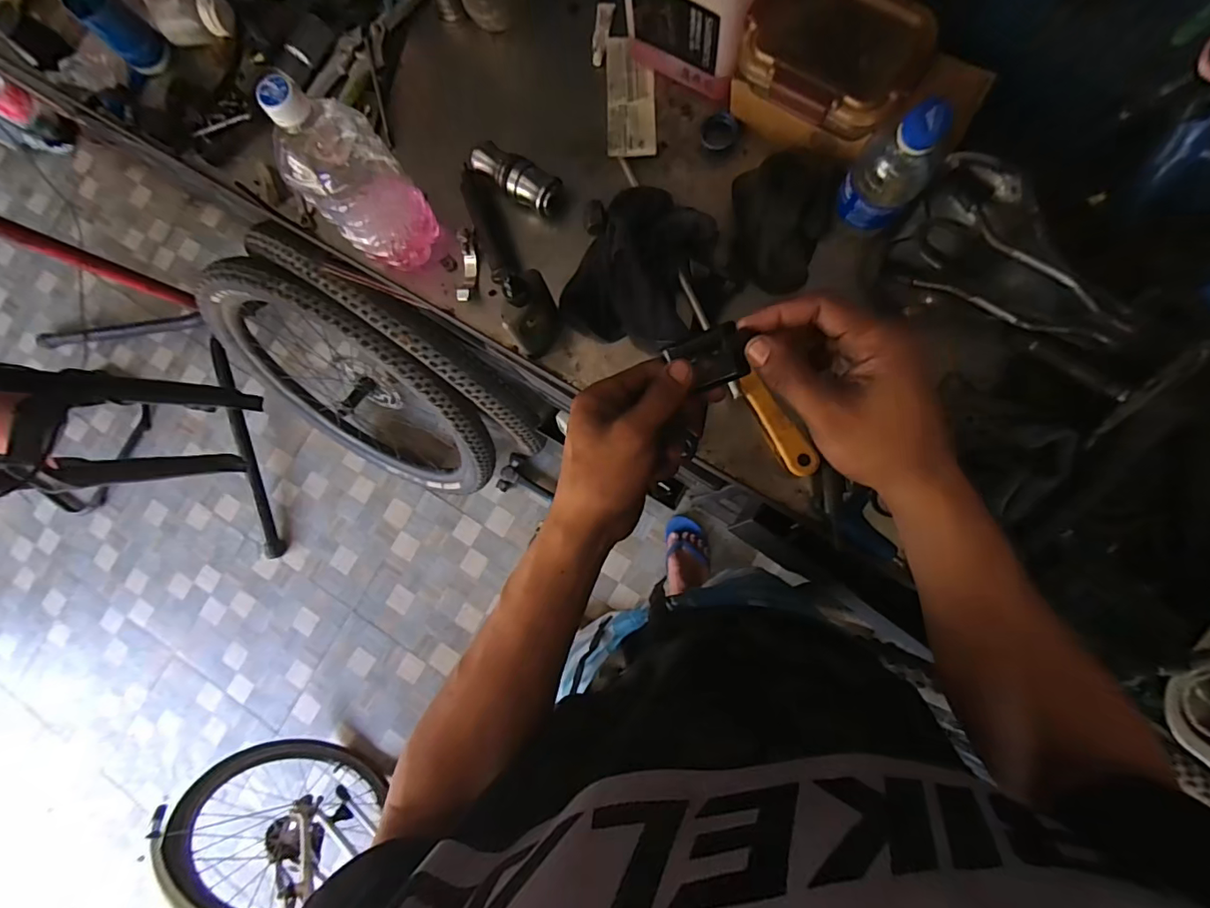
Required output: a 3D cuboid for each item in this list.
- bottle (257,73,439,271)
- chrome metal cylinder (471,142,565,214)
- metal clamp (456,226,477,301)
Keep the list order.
[{"bbox_3d":[-0.237,-0.259,0.495,0.086,0.217,0.079,-1,86,7],"label":"bottle"},{"bbox_3d":[-0.099,-0.305,0.580,0.106,0.039,0.042,32,90,8],"label":"chrome metal cylinder"},{"bbox_3d":[-0.154,-0.210,0.578,0.020,0.030,0.091,-2,85,7],"label":"metal clamp"}]

